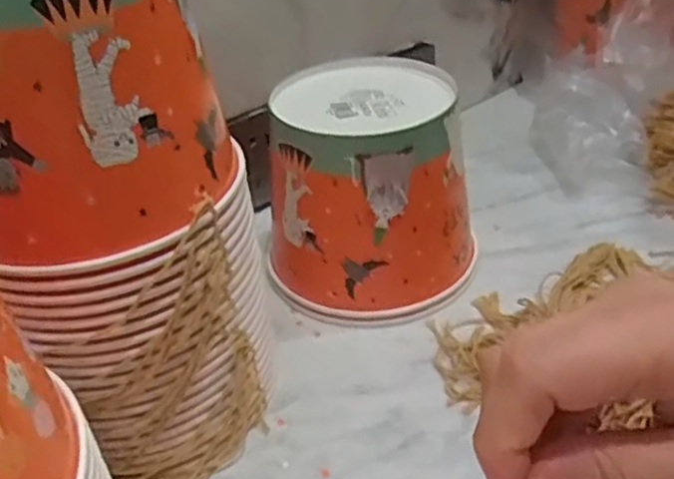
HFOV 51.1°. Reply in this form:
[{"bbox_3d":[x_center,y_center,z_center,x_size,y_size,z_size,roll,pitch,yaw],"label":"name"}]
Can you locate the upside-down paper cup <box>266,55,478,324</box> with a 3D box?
[{"bbox_3d":[0.023,-0.034,0.515,0.144,0.143,0.133,-5,35,1],"label":"upside-down paper cup"}]

